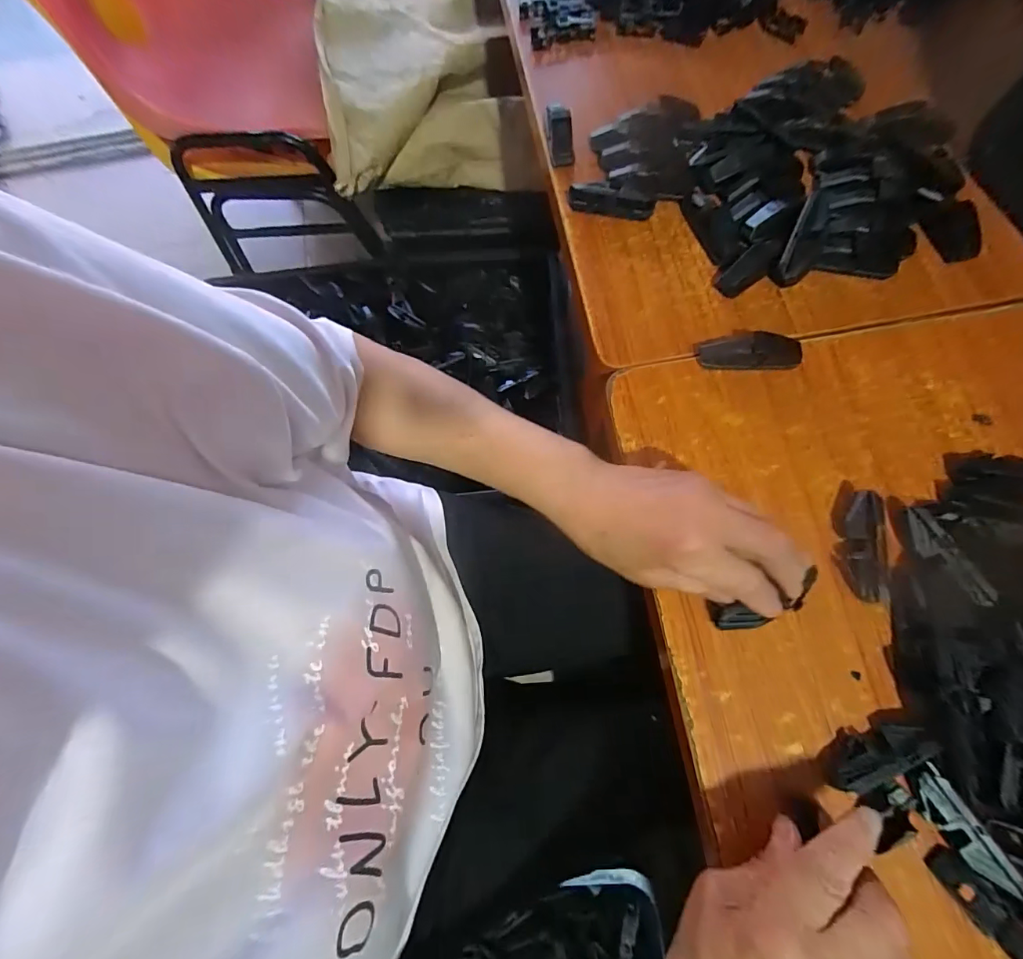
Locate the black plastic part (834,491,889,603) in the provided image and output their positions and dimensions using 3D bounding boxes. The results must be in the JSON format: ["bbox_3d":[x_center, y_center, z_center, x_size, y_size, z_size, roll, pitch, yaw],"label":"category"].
[{"bbox_3d":[0.233,0.045,0.306,0.016,0.026,0.069,5,74,3],"label":"black plastic part"}]

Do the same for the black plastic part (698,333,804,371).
[{"bbox_3d":[0.181,-0.099,0.350,0.072,0.024,0.024,1,74,2],"label":"black plastic part"}]

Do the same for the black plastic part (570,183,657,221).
[{"bbox_3d":[0.086,-0.241,0.398,0.073,0.017,0.017,11,74,5],"label":"black plastic part"}]

